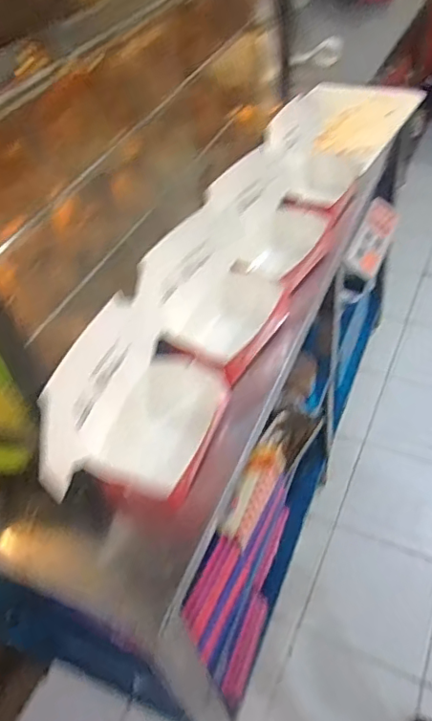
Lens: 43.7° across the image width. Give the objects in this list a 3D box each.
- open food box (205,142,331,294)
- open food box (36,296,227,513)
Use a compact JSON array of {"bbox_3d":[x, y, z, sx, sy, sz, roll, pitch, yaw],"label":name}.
[{"bbox_3d":[0.104,-0.238,0.920,0.163,0.165,0.232,20,53,23],"label":"open food box"},{"bbox_3d":[-0.092,0.066,0.672,0.160,0.150,0.252,10,49,16],"label":"open food box"}]

